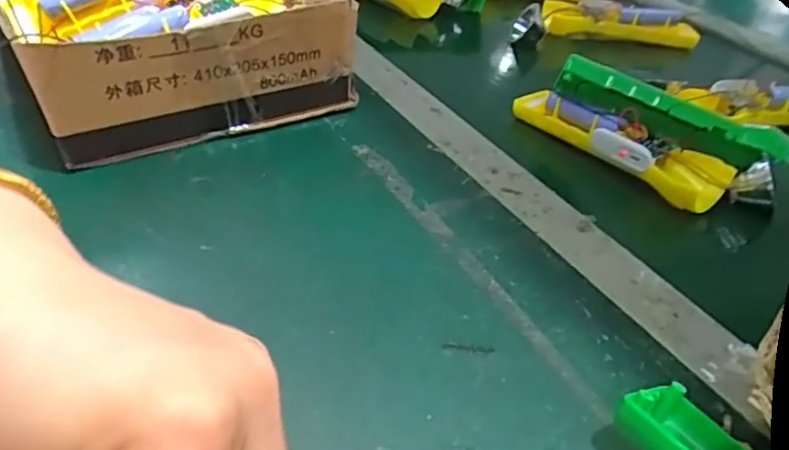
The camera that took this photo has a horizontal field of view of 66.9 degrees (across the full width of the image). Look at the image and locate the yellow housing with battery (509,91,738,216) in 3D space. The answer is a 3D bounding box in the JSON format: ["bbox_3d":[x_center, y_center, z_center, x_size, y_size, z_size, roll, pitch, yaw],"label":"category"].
[{"bbox_3d":[0.161,-0.068,0.450,0.041,0.028,0.169,-29,48,-33],"label":"yellow housing with battery"}]

